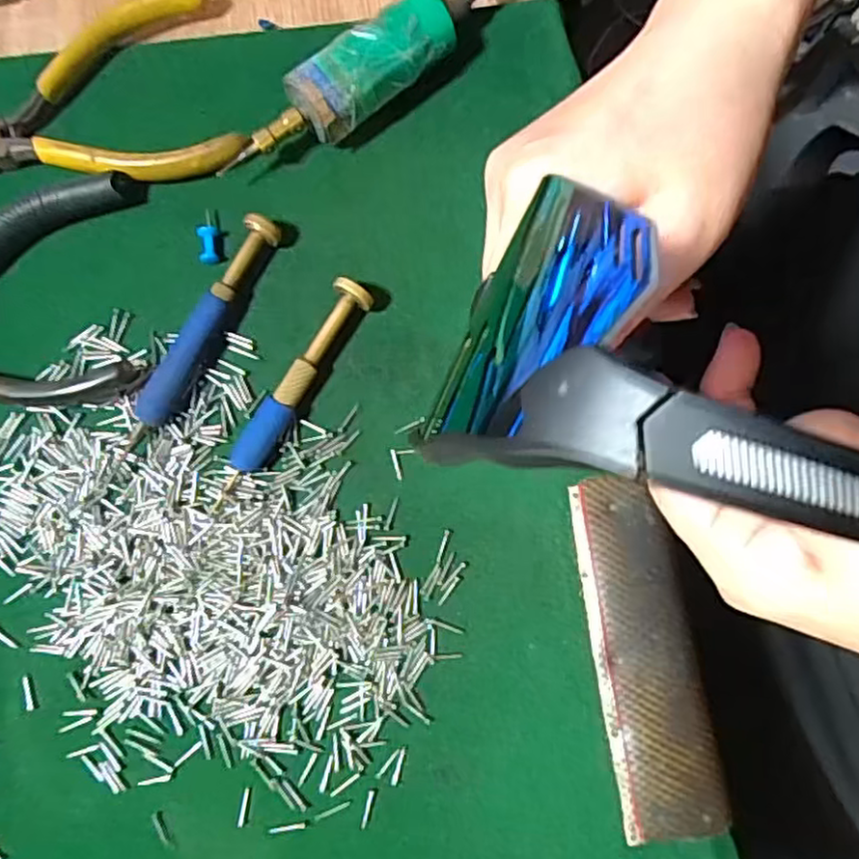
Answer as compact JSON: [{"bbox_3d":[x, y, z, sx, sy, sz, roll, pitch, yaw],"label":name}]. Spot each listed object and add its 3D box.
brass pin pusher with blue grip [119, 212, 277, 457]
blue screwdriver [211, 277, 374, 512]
[{"bbox_3d":[-0.084,-0.035,0.258,0.012,0.013,0.097,27,80,5],"label":"brass pin pusher with blue grip"},{"bbox_3d":[-0.051,-0.014,0.253,0.014,0.014,0.092,33,81,6],"label":"blue screwdriver"}]

